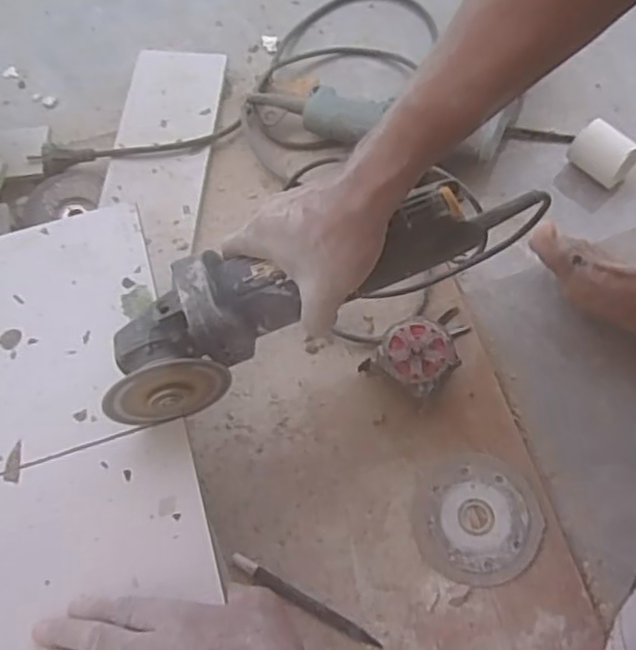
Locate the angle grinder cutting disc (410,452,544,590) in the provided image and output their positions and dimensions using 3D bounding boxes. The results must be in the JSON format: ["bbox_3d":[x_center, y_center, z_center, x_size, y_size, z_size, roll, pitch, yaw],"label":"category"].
[{"bbox_3d":[0.131,0.158,0.555,0.101,0.005,0.101,-1,67,3],"label":"angle grinder cutting disc"}]

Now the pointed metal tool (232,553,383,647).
[{"bbox_3d":[-0.012,0.219,0.534,0.130,0.007,0.012,27,71,13],"label":"pointed metal tool"}]

